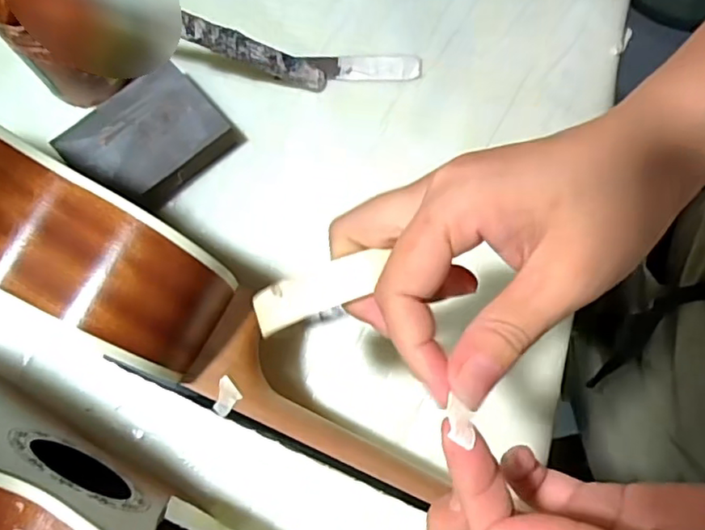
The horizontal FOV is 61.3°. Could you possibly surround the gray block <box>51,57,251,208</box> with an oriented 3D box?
[{"bbox_3d":[-0.136,-0.083,0.402,0.094,0.030,0.074,-41,79,-9],"label":"gray block"}]

